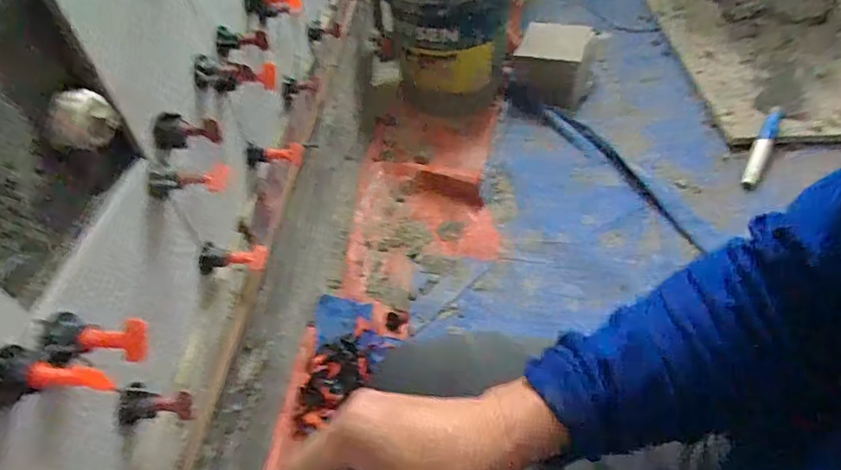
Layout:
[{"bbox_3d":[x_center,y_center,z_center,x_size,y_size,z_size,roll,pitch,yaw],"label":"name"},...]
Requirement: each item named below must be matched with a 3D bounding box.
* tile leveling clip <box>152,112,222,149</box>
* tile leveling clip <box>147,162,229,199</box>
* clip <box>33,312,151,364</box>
[{"bbox_3d":[-0.189,-0.083,0.426,0.048,0.025,0.020,-4,46,-17],"label":"tile leveling clip"},{"bbox_3d":[-0.186,-0.045,0.422,0.059,0.027,0.018,-10,47,-3],"label":"tile leveling clip"},{"bbox_3d":[-0.197,0.060,0.319,0.060,0.022,0.026,4,48,10],"label":"clip"}]

